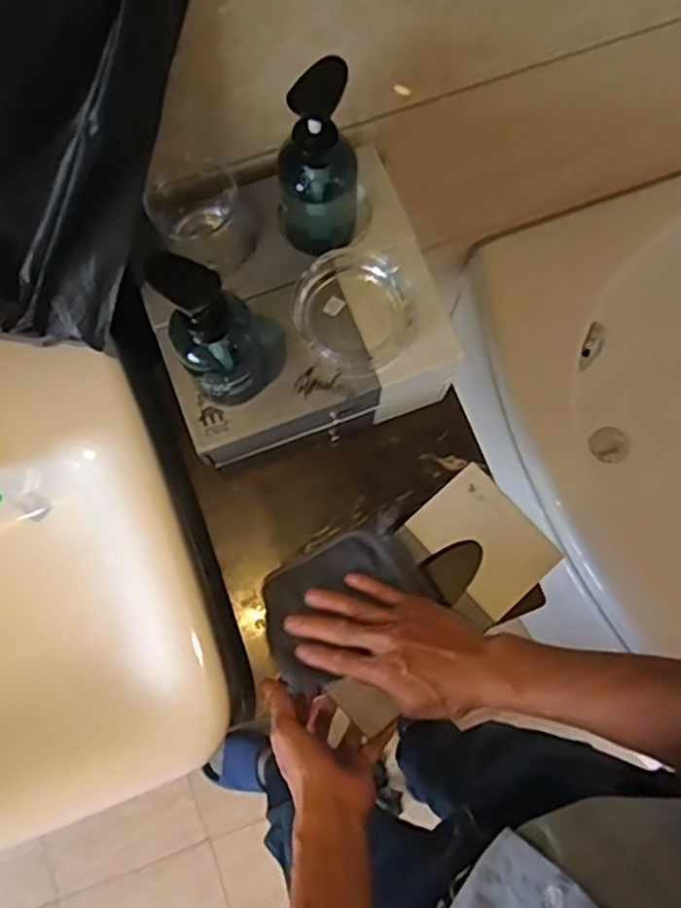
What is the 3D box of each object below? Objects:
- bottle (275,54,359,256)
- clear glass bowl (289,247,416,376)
[{"bbox_3d":[-0.020,-0.225,0.550,0.069,0.173,0.056,2,77,0],"label":"bottle"},{"bbox_3d":[0.011,-0.125,0.605,0.102,0.032,0.098,0,77,0],"label":"clear glass bowl"}]

